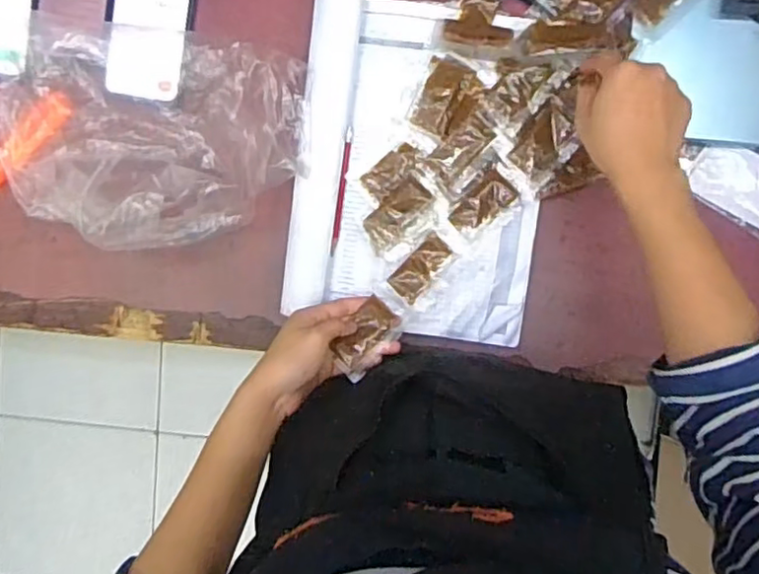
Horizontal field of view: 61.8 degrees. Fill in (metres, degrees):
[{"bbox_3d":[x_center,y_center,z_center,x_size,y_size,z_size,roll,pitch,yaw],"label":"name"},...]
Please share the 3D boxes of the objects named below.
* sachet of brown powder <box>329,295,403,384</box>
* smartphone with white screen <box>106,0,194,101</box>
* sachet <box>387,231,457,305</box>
[{"bbox_3d":[-0.014,0.047,0.550,0.038,0.014,0.065,38,78,8],"label":"sachet of brown powder"},{"bbox_3d":[-0.216,-0.258,0.594,0.078,0.011,0.165,7,91,6],"label":"smartphone with white screen"},{"bbox_3d":[0.038,-0.016,0.568,0.031,0.009,0.064,42,80,1],"label":"sachet"}]

